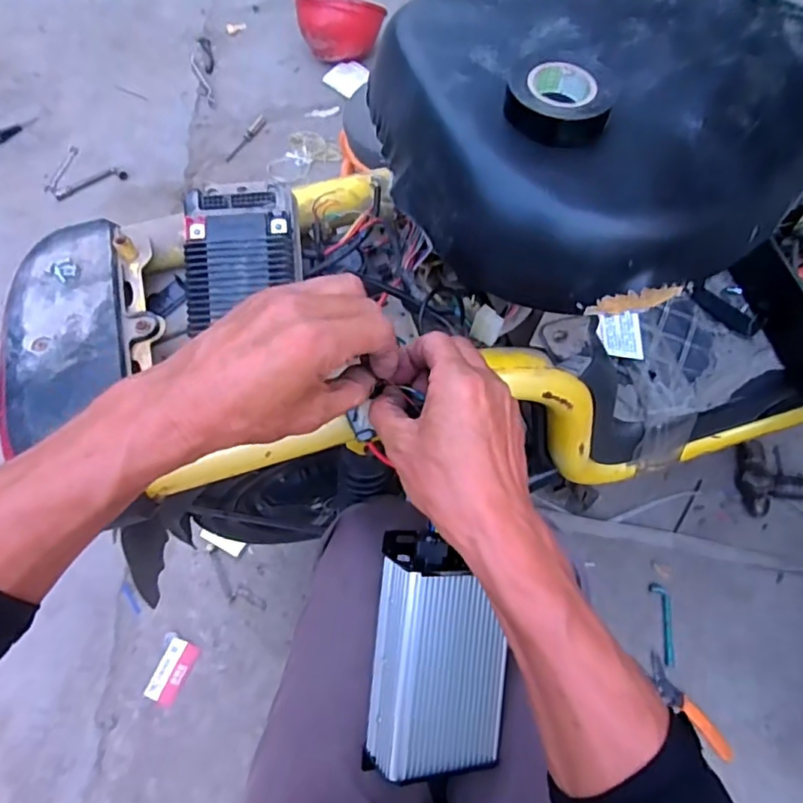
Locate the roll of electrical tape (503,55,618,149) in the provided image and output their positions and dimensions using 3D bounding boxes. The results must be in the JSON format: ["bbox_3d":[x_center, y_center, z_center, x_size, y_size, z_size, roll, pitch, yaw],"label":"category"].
[{"bbox_3d":[0.090,-0.171,0.334,0.059,0.023,0.051,3,63,4],"label":"roll of electrical tape"}]

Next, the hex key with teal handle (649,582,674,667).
[{"bbox_3d":[0.394,0.333,0.874,0.028,0.004,0.115,2,63,4],"label":"hex key with teal handle"}]

